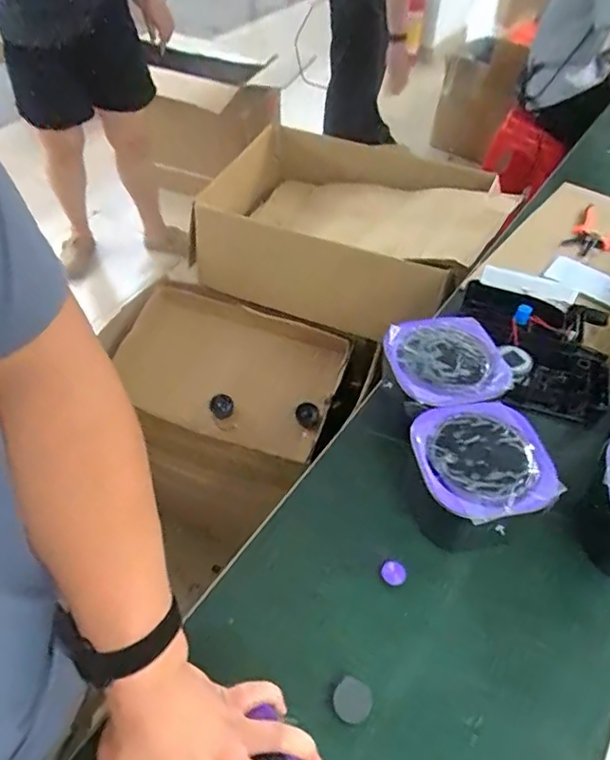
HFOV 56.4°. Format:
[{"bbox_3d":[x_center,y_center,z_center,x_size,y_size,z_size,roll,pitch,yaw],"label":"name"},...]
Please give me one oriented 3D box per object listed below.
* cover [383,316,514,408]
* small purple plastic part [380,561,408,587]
[{"bbox_3d":[0.182,-0.028,0.715,0.140,0.023,0.135,-13,50,-13],"label":"cover"},{"bbox_3d":[0.098,0.214,0.629,0.021,0.013,0.026,-34,58,-28],"label":"small purple plastic part"}]

